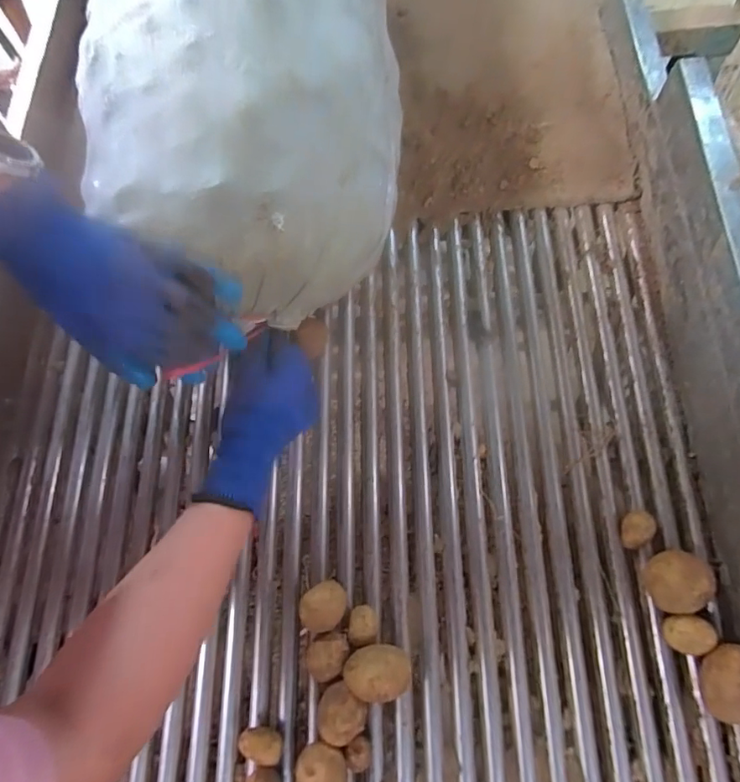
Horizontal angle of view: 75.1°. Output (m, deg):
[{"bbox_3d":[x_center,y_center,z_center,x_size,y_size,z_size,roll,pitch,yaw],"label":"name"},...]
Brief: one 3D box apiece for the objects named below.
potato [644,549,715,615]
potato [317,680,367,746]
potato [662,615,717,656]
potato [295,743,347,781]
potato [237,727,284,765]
[{"bbox_3d":[0.271,0.171,0.428,0.048,0.045,0.049,-2,60,3],"label":"potato"},{"bbox_3d":[-0.025,0.282,0.419,0.041,0.042,0.040,-2,60,3],"label":"potato"},{"bbox_3d":[0.278,0.215,0.423,0.035,0.031,0.029,-1,60,3],"label":"potato"},{"bbox_3d":[-0.039,0.326,0.402,0.039,0.048,0.051,-7,59,0],"label":"potato"},{"bbox_3d":[-0.094,0.312,0.425,0.037,0.033,0.025,10,61,9],"label":"potato"}]

